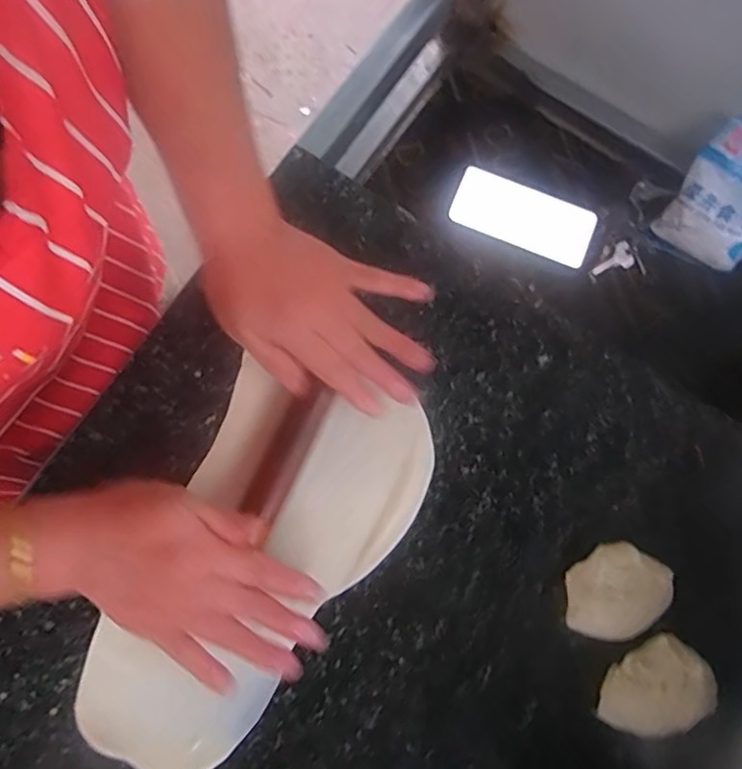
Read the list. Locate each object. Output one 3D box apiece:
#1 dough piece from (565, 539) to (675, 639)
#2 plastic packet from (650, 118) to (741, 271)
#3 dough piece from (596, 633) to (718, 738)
[{"bbox_3d":[0.164,0.140,0.410,0.068,0.036,0.051,-40,82,-8],"label":"dough piece"},{"bbox_3d":[0.386,-0.199,0.648,0.112,0.025,0.142,34,122,0],"label":"plastic packet"},{"bbox_3d":[0.186,0.202,0.401,0.071,0.040,0.046,-36,81,-7],"label":"dough piece"}]

